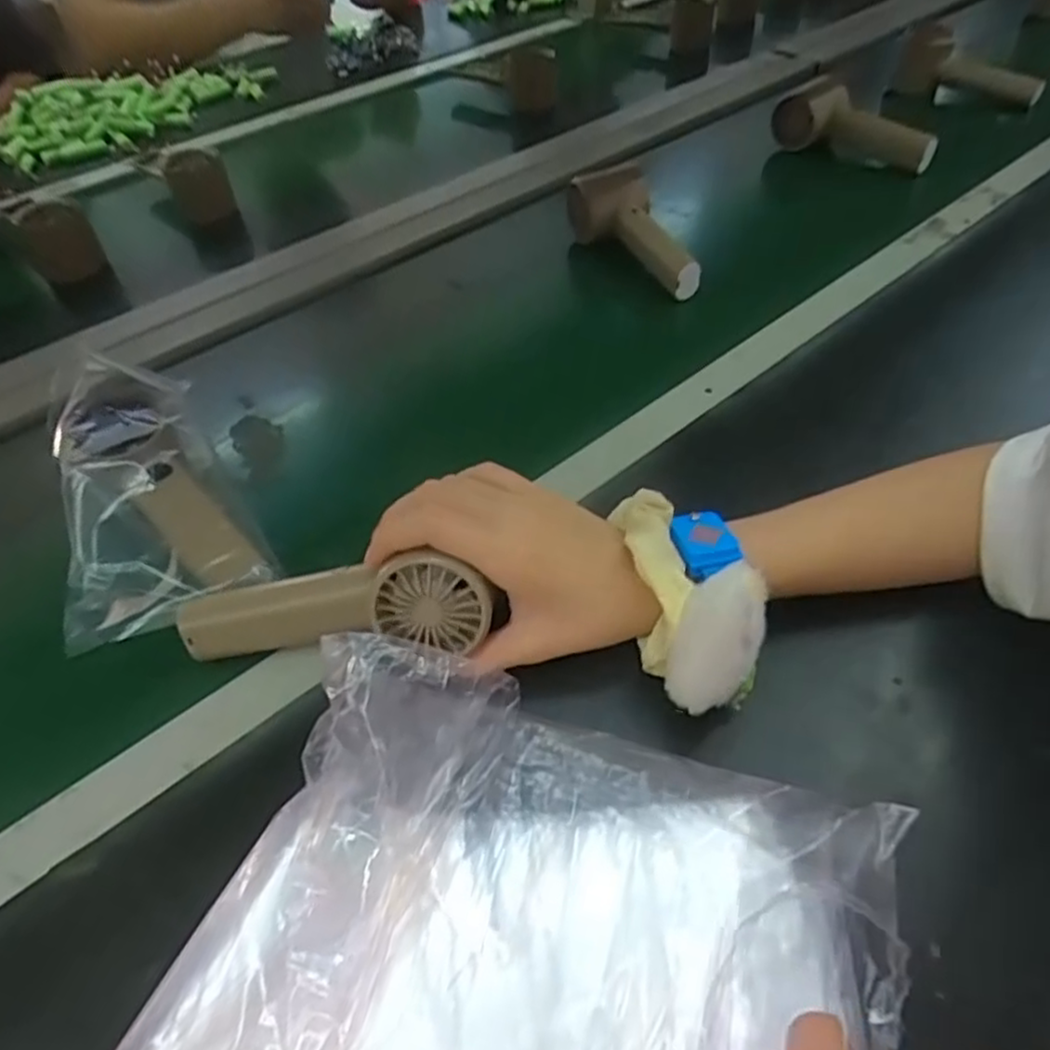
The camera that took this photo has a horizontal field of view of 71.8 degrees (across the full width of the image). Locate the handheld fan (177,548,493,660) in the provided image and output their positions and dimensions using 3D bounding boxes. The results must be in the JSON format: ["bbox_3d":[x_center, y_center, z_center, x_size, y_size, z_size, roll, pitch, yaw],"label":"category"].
[{"bbox_3d":[-0.090,0.039,0.342,0.158,0.043,0.027,-8,22,18],"label":"handheld fan"}]

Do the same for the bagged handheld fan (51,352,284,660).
[{"bbox_3d":[-0.221,-0.021,0.411,0.102,0.048,0.178,-23,73,-18],"label":"bagged handheld fan"}]

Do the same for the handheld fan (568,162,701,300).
[{"bbox_3d":[0.088,-0.236,0.589,0.054,0.058,0.144,-16,48,-10],"label":"handheld fan"}]

